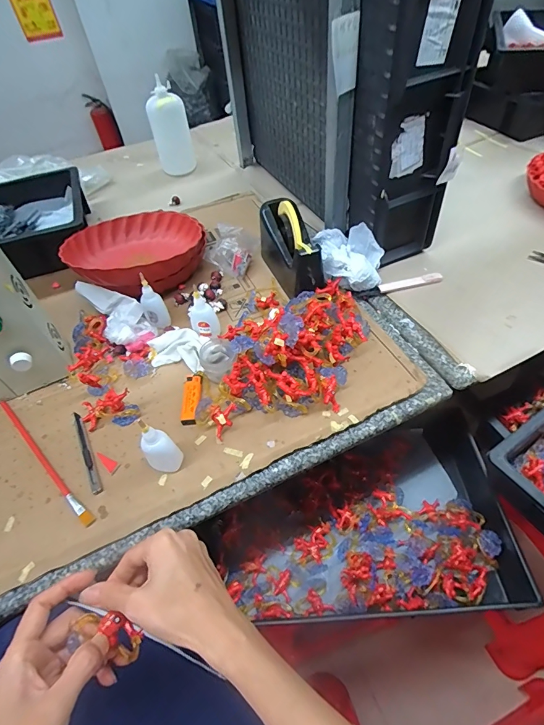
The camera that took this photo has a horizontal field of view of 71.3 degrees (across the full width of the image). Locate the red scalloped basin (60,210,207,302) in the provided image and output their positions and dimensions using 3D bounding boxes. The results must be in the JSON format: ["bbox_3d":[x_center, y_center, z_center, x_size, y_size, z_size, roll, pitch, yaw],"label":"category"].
[{"bbox_3d":[-0.257,-0.214,0.729,0.230,0.087,0.252,-3,51,3],"label":"red scalloped basin"}]

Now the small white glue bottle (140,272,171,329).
[{"bbox_3d":[-0.199,-0.099,0.628,0.036,0.104,0.024,-21,52,-11],"label":"small white glue bottle"}]

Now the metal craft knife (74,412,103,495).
[{"bbox_3d":[-0.253,0.118,0.516,0.014,0.009,0.139,-26,53,-15],"label":"metal craft knife"}]

